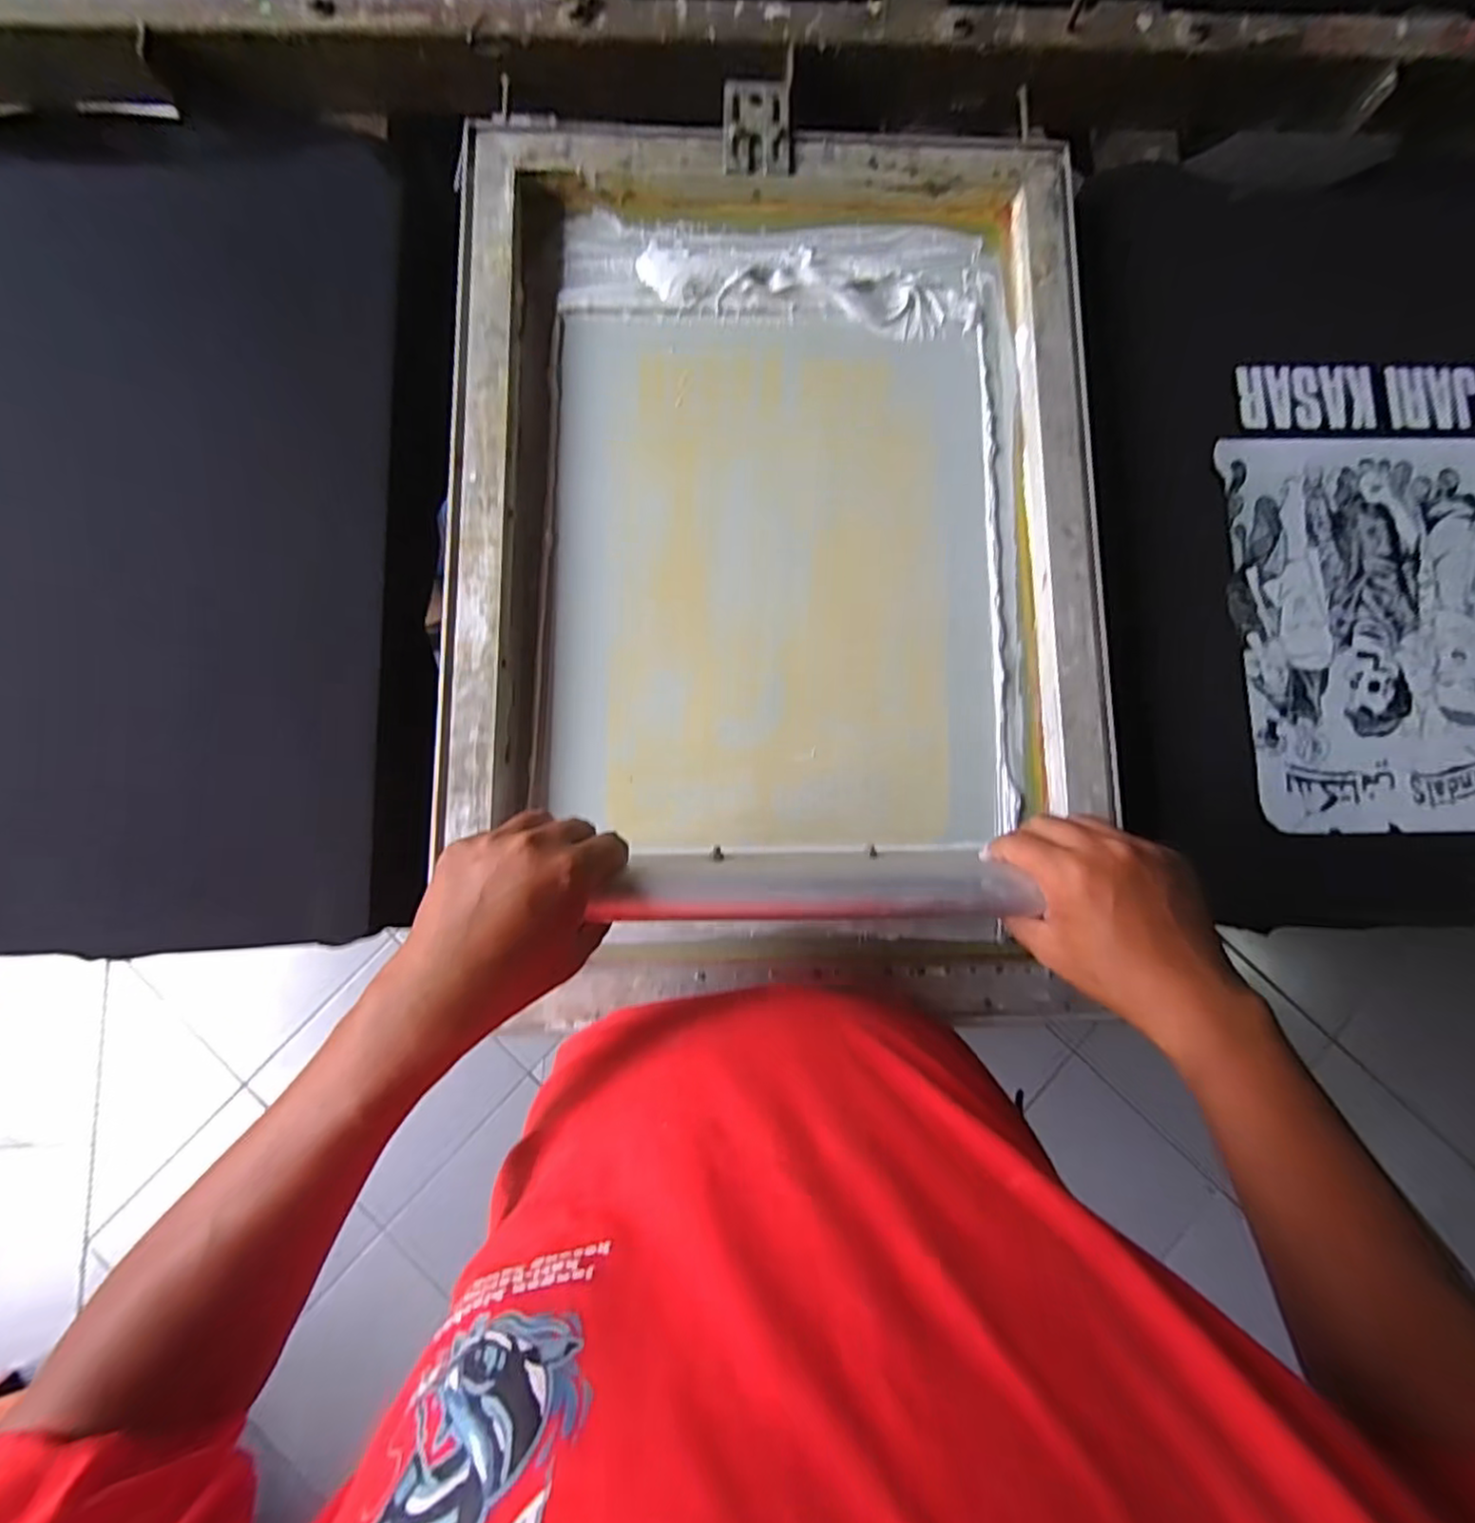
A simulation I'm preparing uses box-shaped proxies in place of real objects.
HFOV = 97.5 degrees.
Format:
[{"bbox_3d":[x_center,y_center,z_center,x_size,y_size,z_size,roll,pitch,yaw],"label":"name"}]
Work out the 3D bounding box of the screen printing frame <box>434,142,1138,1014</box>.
[{"bbox_3d":[0.028,-0.155,0.477,0.462,0.038,0.637,0,84,-2],"label":"screen printing frame"}]

